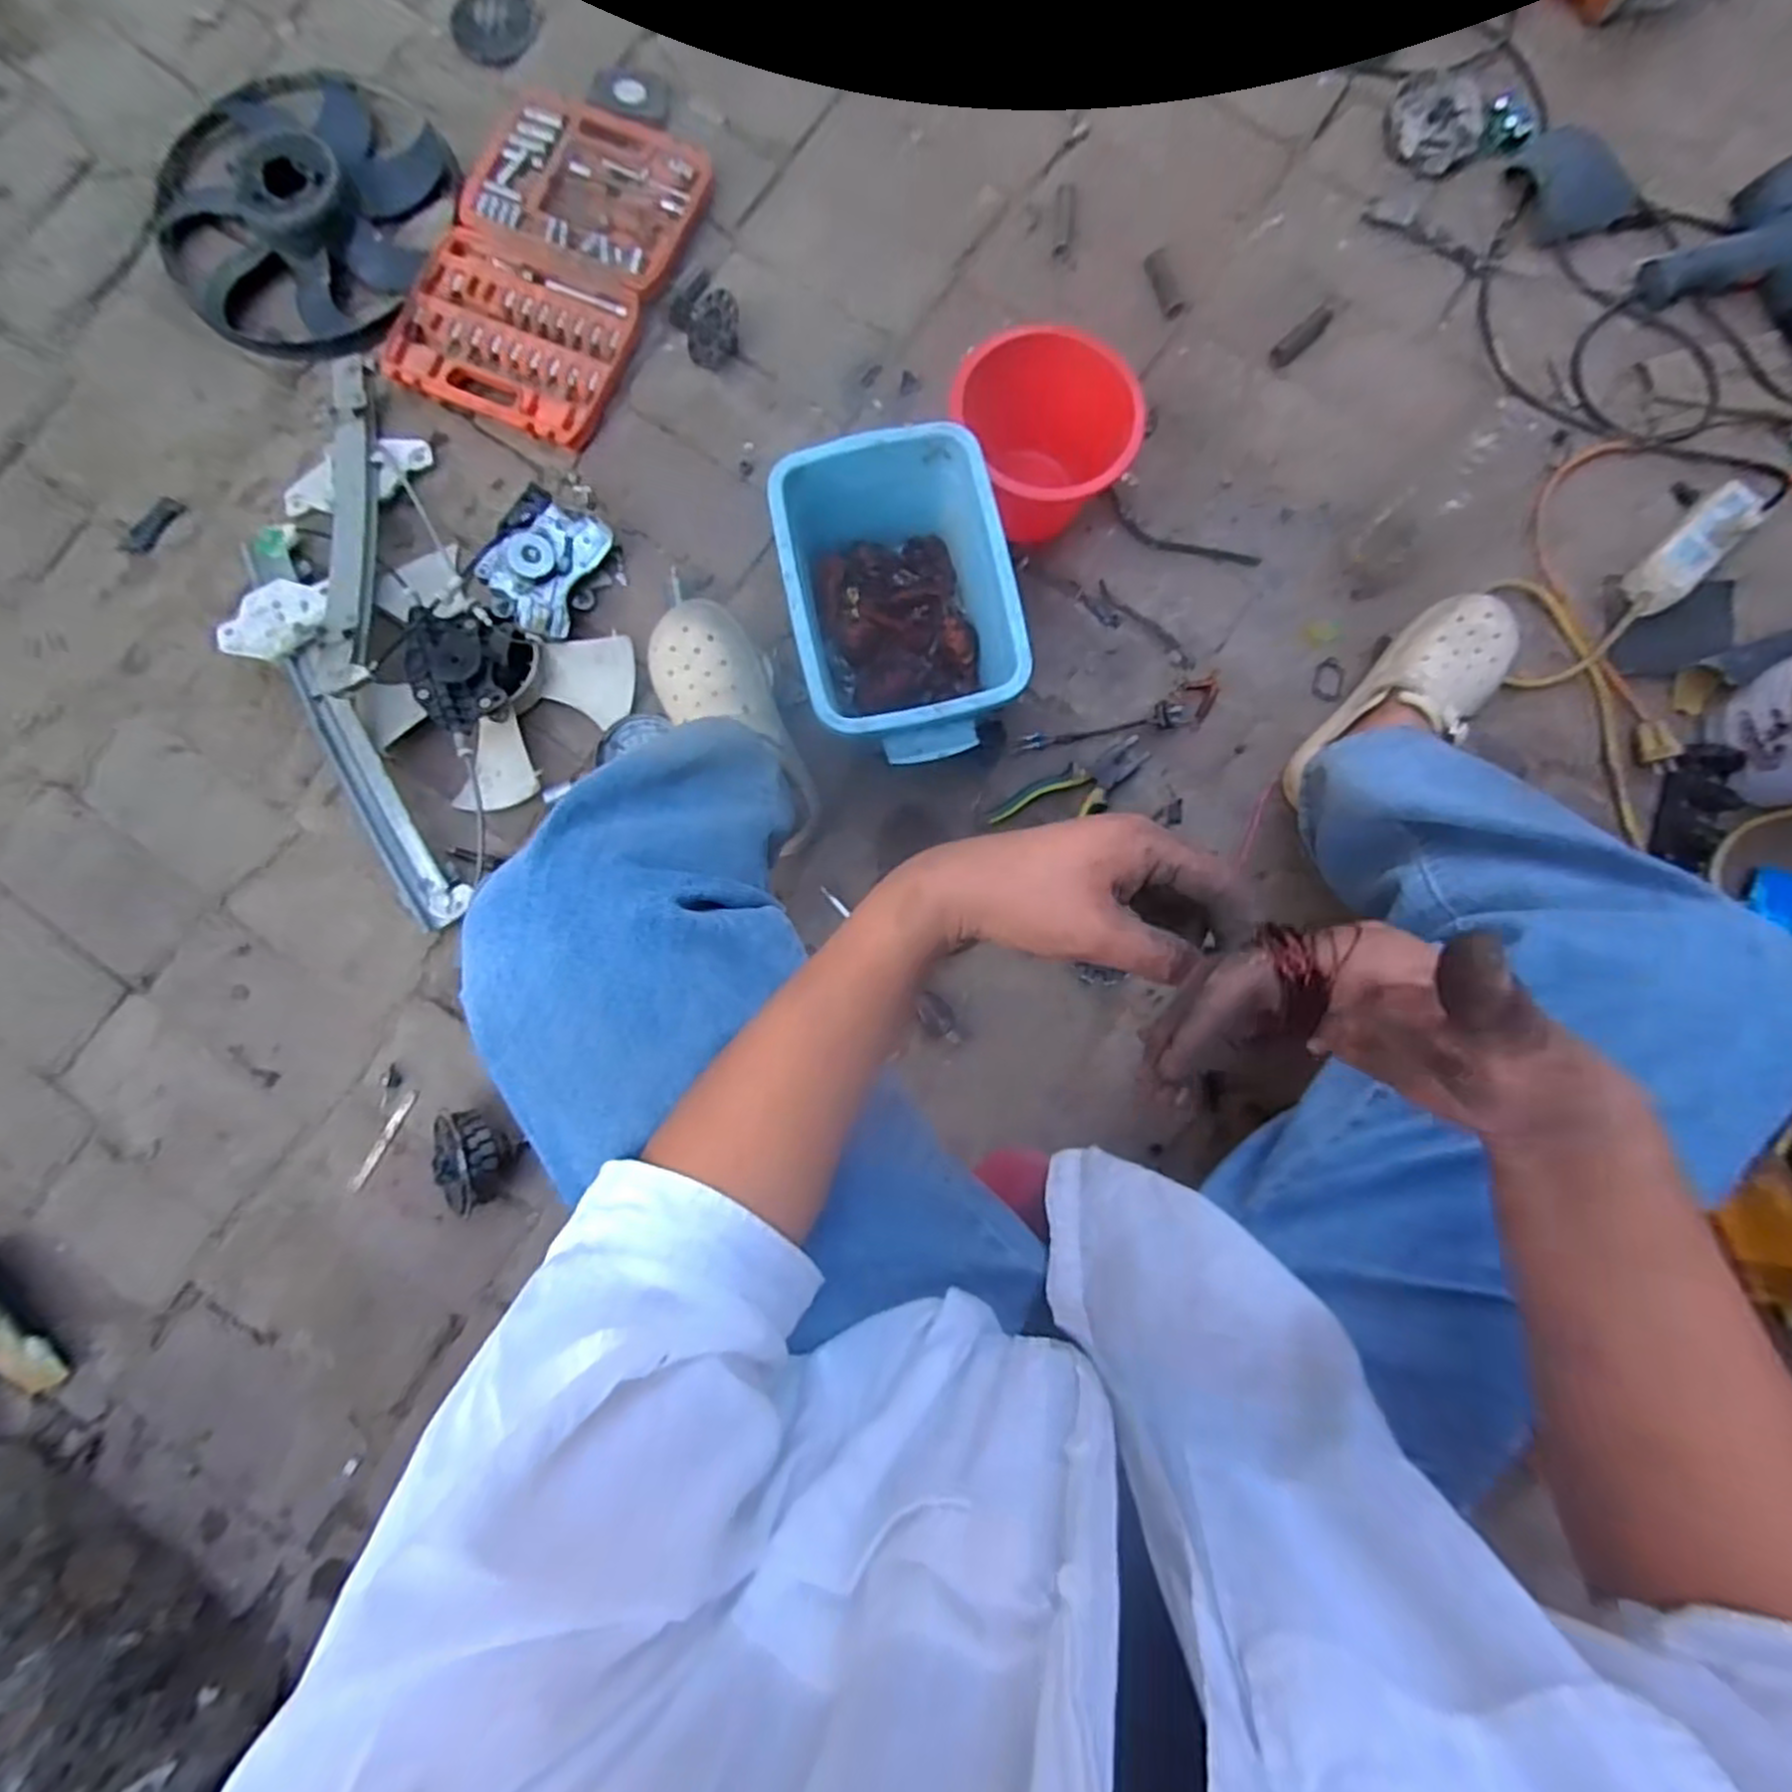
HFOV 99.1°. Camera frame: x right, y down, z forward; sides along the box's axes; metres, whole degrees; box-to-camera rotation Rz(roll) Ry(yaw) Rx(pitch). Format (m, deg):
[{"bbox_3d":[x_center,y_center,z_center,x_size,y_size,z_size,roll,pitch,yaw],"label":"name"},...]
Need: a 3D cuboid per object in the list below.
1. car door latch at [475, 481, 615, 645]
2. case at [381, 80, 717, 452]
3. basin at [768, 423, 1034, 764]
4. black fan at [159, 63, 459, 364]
[{"bbox_3d":[-0.369,-0.347,0.801,0.096,0.040,0.138,31,77,-26],"label":"car door latch"},{"bbox_3d":[-0.386,-0.717,0.867,0.247,0.029,0.394,21,85,2],"label":"case"},{"bbox_3d":[0.003,-0.269,0.752,0.195,0.162,0.285,-12,85,-2],"label":"basin"},{"bbox_3d":[-0.668,-0.784,0.849,0.312,0.056,0.324,0,84,0],"label":"black fan"}]

